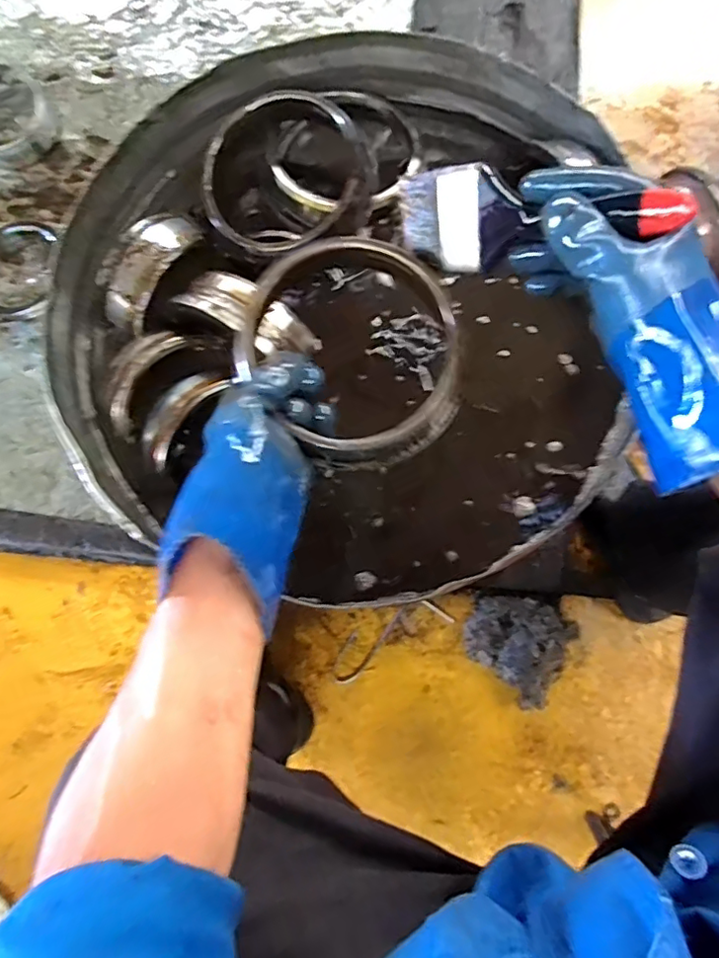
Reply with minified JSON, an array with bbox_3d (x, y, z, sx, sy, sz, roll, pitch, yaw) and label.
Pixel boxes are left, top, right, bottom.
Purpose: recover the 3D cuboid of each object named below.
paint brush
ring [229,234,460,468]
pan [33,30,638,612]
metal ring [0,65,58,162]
[{"bbox_3d":[0.110,-0.179,0.379,0.203,0.068,0.012,16,34,41],"label":"paint brush"},{"bbox_3d":[-0.001,-0.099,0.429,0.156,0.038,0.182,-41,96,-3],"label":"ring"},{"bbox_3d":[-0.033,-0.168,0.574,0.539,0.114,0.566,-1,78,4],"label":"pan"},{"bbox_3d":[-0.665,-0.680,1.050,0.172,0.022,0.164,-1,99,-6],"label":"metal ring"}]

